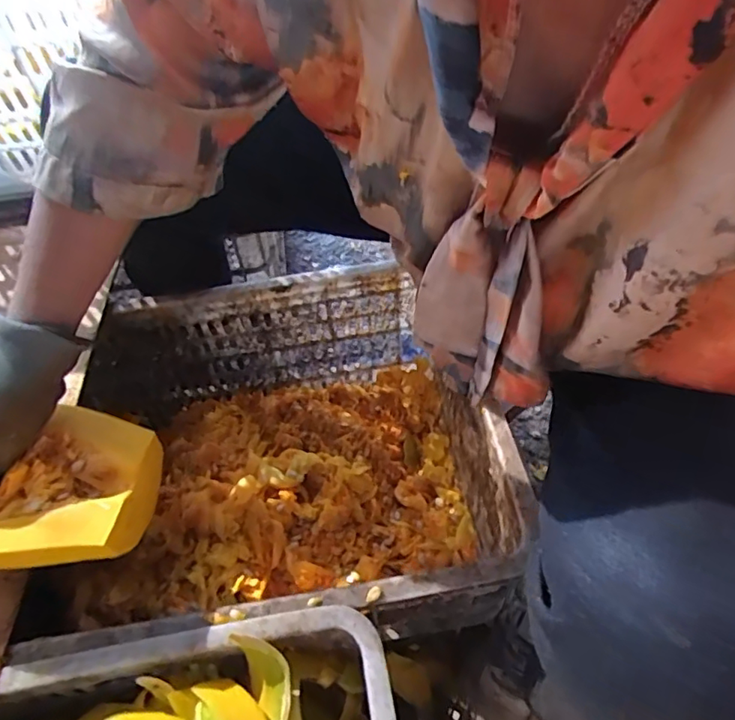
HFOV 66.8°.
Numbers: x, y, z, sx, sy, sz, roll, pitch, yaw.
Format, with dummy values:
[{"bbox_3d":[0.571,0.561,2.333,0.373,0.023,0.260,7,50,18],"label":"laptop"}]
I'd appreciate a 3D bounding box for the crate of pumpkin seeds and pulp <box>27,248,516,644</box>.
[{"bbox_3d":[-0.105,0.108,0.593,0.455,0.203,0.350,-7,53,-1],"label":"crate of pumpkin seeds and pulp"}]

